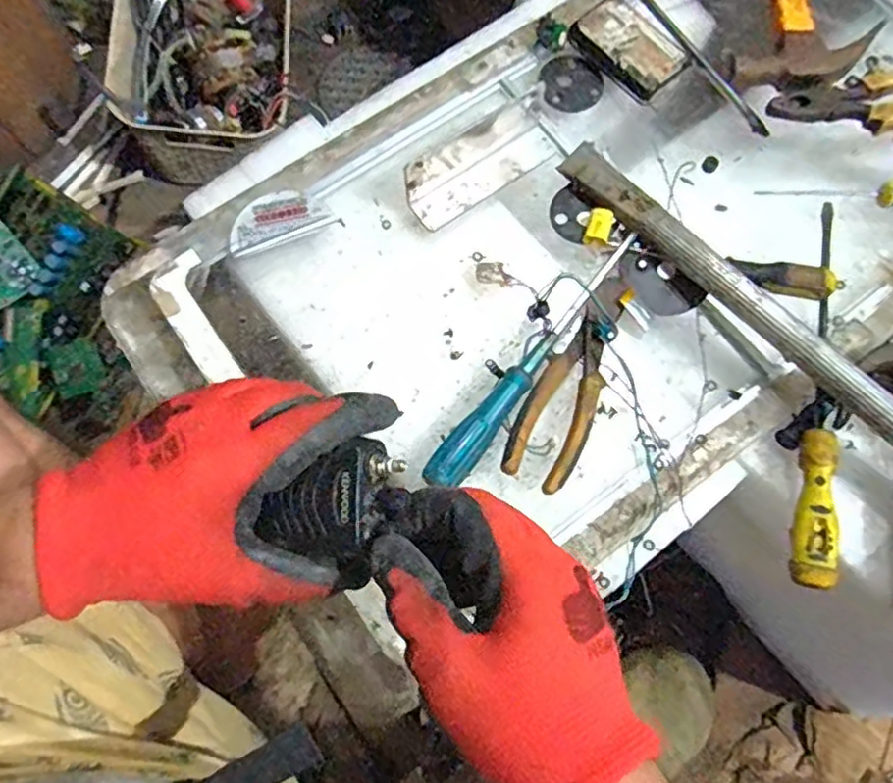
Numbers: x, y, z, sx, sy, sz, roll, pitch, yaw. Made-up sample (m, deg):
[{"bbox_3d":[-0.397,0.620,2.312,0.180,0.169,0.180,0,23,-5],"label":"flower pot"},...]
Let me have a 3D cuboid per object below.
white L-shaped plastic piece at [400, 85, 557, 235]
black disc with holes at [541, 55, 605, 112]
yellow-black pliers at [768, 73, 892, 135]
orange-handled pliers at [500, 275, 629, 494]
[{"bbox_3d":[0.029,-0.190,0.518,0.134,0.046,0.047,-34,76,-8],"label":"white L-shaped plastic piece"},{"bbox_3d":[0.111,-0.270,0.567,0.052,0.006,0.053,0,74,1],"label":"black disc with holes"},{"bbox_3d":[0.370,-0.243,0.543,0.183,0.025,0.051,-2,74,1],"label":"yellow-black pliers"},{"bbox_3d":[0.096,-0.011,0.480,0.051,0.023,0.174,24,76,8],"label":"orange-handled pliers"}]

